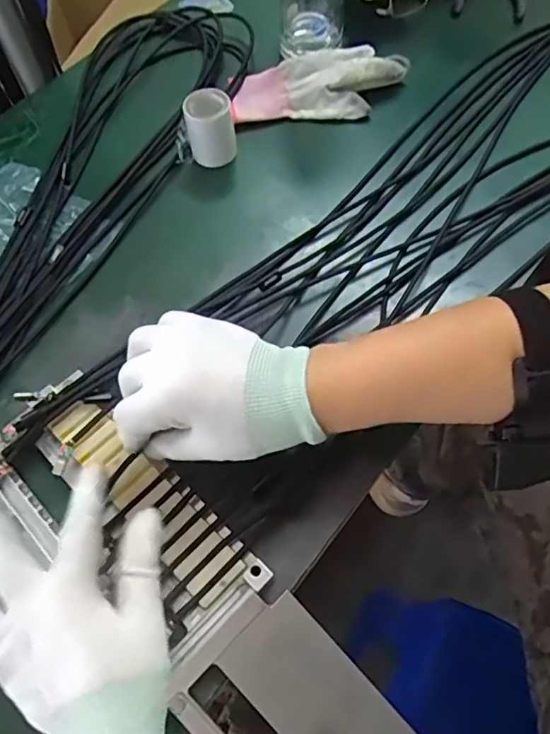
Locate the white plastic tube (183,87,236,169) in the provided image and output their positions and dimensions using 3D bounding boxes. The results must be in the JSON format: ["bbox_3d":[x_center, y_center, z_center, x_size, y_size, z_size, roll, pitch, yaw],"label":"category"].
[{"bbox_3d":[-0.057,-0.213,0.490,0.041,0.044,0.038,-7,61,-1],"label":"white plastic tube"}]

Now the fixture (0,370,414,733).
[{"bbox_3d":[-0.035,0.157,0.333,0.384,0.047,0.087,43,71,12],"label":"fixture"}]

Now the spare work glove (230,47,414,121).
[{"bbox_3d":[0.043,-0.283,0.543,0.164,0.029,0.087,-3,62,2],"label":"spare work glove"}]

